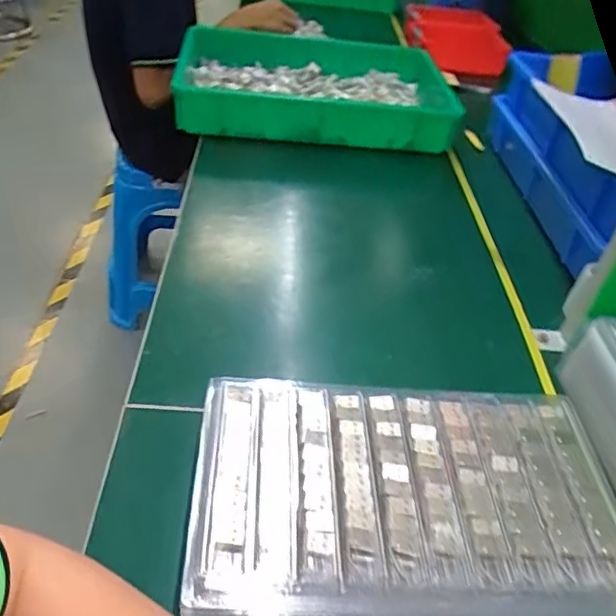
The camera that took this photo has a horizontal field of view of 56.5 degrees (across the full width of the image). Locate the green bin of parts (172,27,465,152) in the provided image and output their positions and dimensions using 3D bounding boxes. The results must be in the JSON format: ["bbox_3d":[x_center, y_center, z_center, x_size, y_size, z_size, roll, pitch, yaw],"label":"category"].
[{"bbox_3d":[0.012,-0.352,0.929,0.423,0.094,0.281,1,41,-8],"label":"green bin of parts"}]

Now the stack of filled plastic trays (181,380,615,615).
[{"bbox_3d":[0.068,0.133,0.410,0.290,0.050,0.166,2,42,-7],"label":"stack of filled plastic trays"}]

